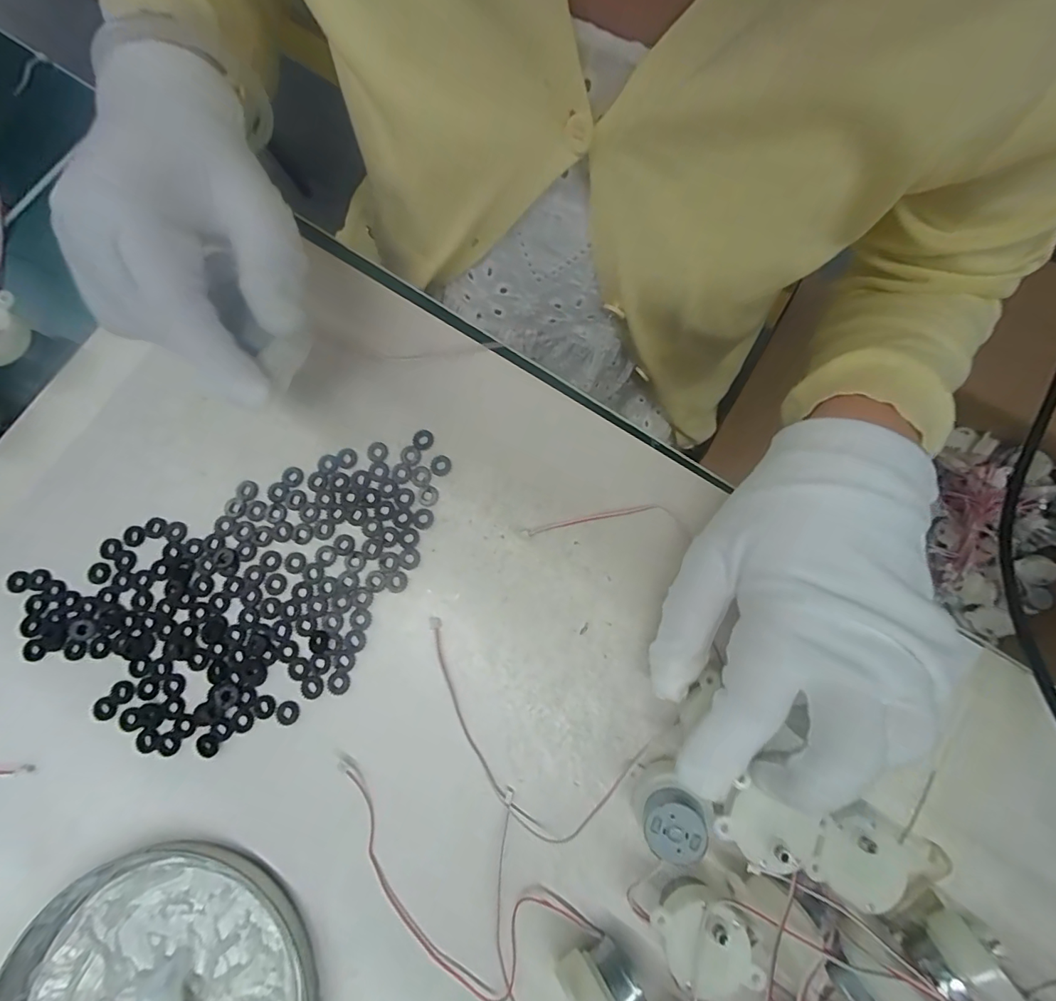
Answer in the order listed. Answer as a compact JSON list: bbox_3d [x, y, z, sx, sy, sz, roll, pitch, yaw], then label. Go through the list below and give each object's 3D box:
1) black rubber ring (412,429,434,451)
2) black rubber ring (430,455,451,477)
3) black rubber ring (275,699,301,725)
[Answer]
[{"bbox_3d":[-0.054,-0.032,0.245,0.011,0.004,0.010,0,79,1],"label":"black rubber ring"},{"bbox_3d":[-0.045,-0.018,0.243,0.010,0.004,0.010,0,79,1],"label":"black rubber ring"},{"bbox_3d":[-0.113,0.099,0.222,0.011,0.004,0.010,0,79,1],"label":"black rubber ring"}]

